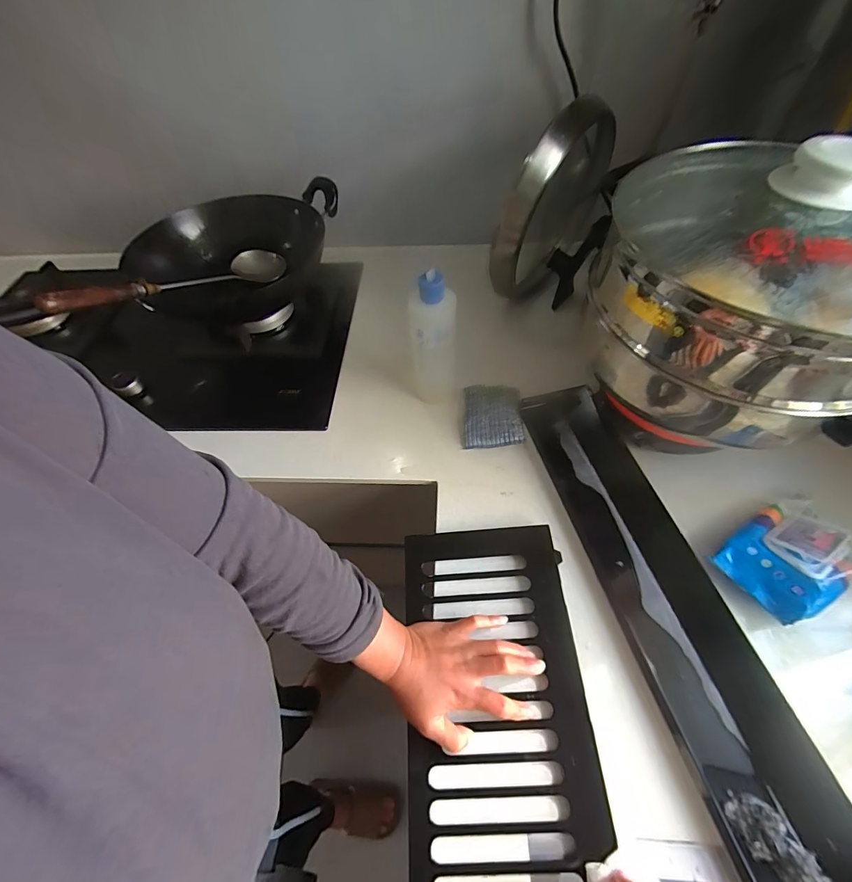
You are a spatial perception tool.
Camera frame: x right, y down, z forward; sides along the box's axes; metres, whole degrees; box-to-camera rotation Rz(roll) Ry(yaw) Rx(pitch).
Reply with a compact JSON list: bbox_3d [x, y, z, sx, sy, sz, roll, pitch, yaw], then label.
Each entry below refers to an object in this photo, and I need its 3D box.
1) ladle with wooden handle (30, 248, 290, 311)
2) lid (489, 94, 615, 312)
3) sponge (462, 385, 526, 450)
[{"bbox_3d":[-0.372,-0.242,0.603,0.103,0.046,0.371,21,37,17],"label":"ladle with wooden handle"},{"bbox_3d":[0.243,-0.400,0.682,0.105,0.292,0.280,30,64,22],"label":"lid"},{"bbox_3d":[0.103,-0.039,0.612,0.086,0.020,0.113,1,57,5],"label":"sponge"}]

